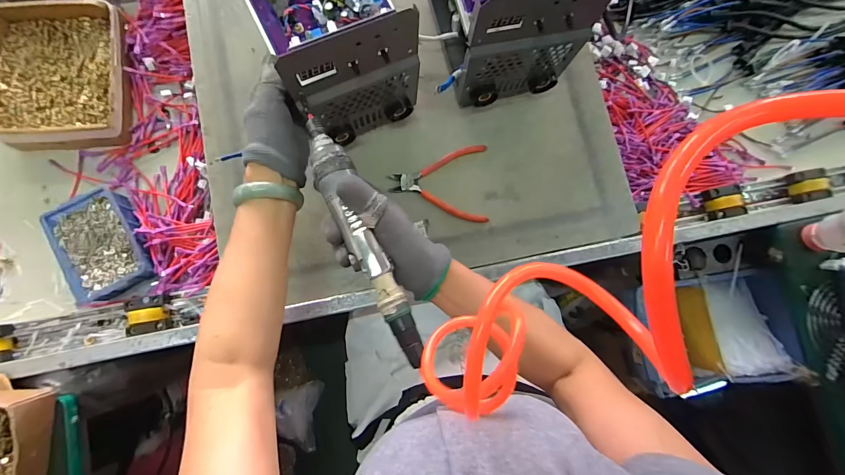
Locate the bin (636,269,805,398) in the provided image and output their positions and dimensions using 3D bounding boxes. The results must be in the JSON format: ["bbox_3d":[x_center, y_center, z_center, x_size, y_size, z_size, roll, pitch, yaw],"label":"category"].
[{"bbox_3d":[0.445,0.145,0.574,0.218,0.081,0.181,-16,83,-5],"label":"bin"}]

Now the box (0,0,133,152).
[{"bbox_3d":[-0.567,-0.254,0.574,0.195,0.043,0.229,-3,82,-4],"label":"box"}]

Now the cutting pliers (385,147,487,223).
[{"bbox_3d":[0.023,-0.078,0.529,0.140,0.012,0.110,0,82,-3],"label":"cutting pliers"}]

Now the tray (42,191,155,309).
[{"bbox_3d":[-0.470,0.012,0.546,0.101,0.052,0.149,-26,84,-6],"label":"tray"}]

